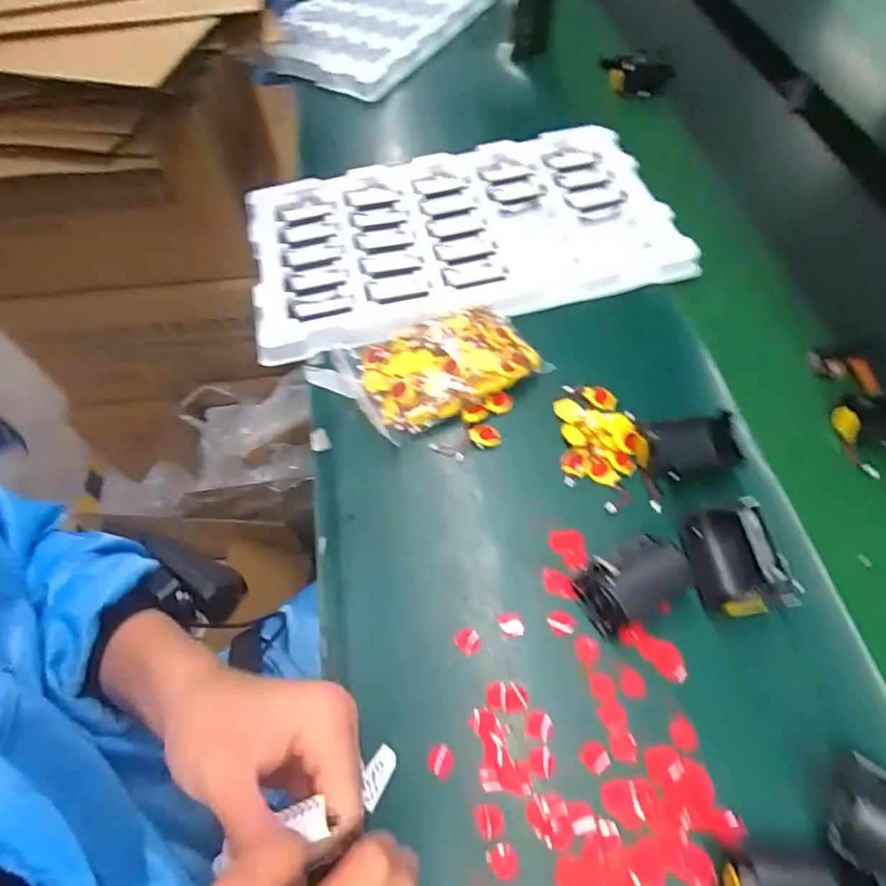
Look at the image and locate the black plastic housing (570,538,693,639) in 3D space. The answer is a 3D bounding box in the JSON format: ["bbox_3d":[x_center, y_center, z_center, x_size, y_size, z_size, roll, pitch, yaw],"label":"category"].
[{"bbox_3d":[0.130,0.095,0.384,0.068,0.040,0.048,-26,61,-13],"label":"black plastic housing"}]

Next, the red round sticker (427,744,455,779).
[{"bbox_3d":[-0.001,0.202,0.354,0.017,0.004,0.018,-1,62,2],"label":"red round sticker"}]

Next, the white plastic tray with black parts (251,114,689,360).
[{"bbox_3d":[0.010,-0.223,0.592,0.426,0.035,0.251,-10,59,-4],"label":"white plastic tray with black parts"}]

